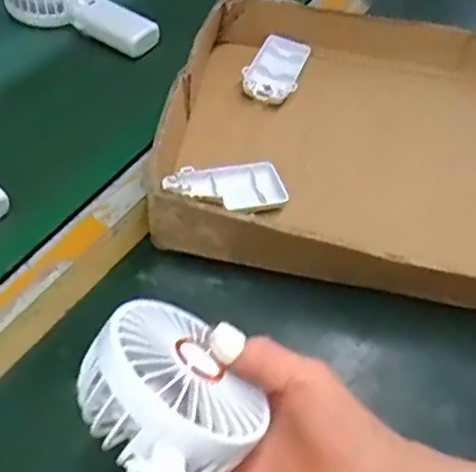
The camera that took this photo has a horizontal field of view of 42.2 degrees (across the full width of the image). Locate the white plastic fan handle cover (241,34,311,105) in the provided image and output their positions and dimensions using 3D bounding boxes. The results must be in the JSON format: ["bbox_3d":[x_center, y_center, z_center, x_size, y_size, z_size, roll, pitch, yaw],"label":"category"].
[{"bbox_3d":[0.038,-0.162,0.587,0.049,0.010,0.094,19,51,13],"label":"white plastic fan handle cover"}]

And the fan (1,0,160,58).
[{"bbox_3d":[-0.167,-0.240,0.643,0.174,0.042,0.083,34,56,24],"label":"fan"}]

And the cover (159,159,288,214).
[{"bbox_3d":[-0.009,-0.035,0.486,0.092,0.022,0.042,-11,51,-12],"label":"cover"}]

